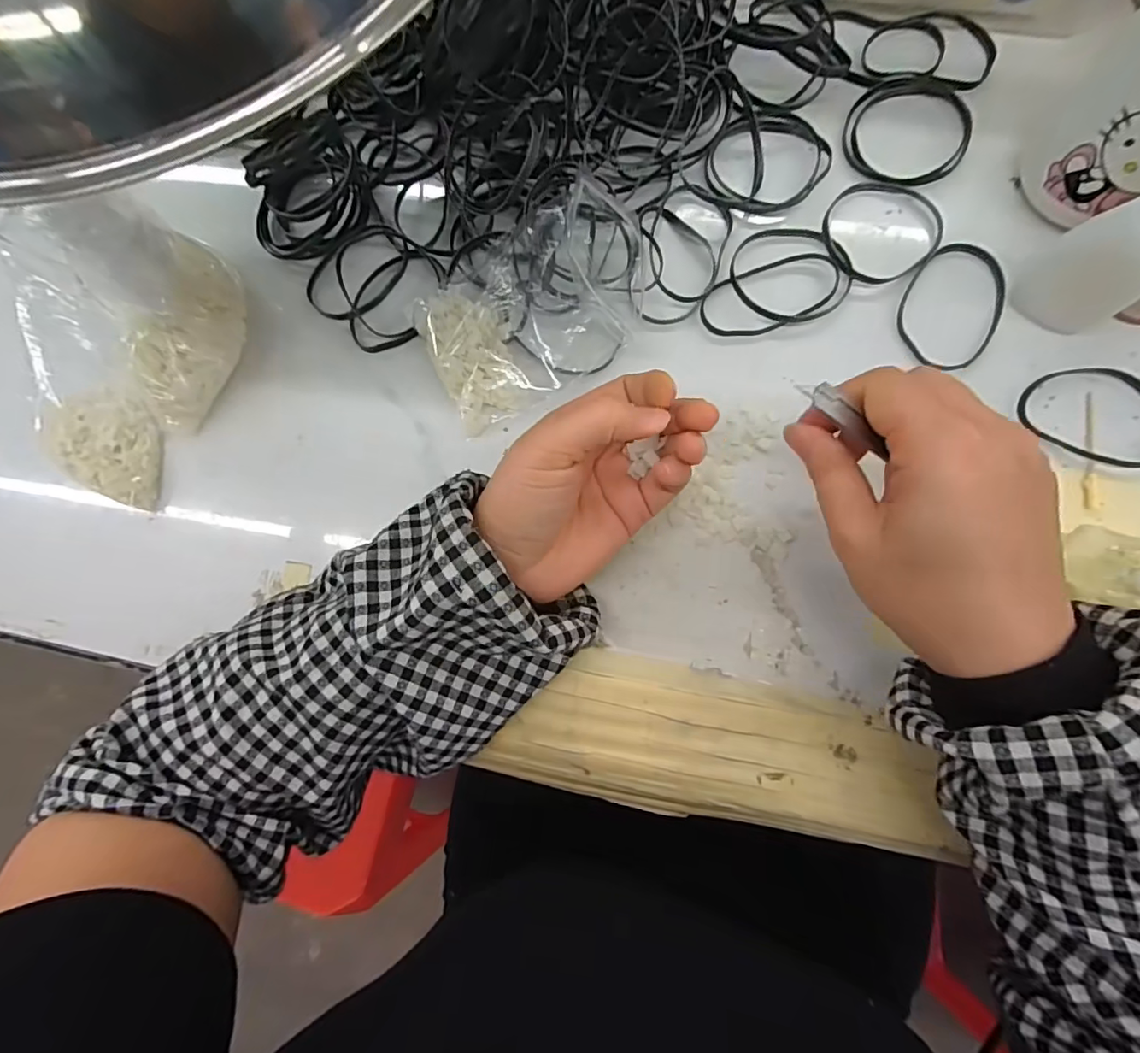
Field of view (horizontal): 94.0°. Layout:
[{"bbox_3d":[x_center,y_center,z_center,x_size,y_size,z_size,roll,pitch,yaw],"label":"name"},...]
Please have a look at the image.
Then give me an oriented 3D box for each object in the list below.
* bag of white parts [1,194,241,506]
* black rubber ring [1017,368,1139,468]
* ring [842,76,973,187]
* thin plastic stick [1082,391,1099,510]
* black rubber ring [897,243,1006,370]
[{"bbox_3d":[-0.254,-0.099,0.286,0.089,0.094,0.145,38,90,9],"label":"bag of white parts"},{"bbox_3d":[0.264,-0.057,0.264,0.070,0.006,0.046,29,89,9],"label":"black rubber ring"},{"bbox_3d":[0.190,-0.219,0.293,0.073,0.006,0.060,-18,83,5],"label":"ring"},{"bbox_3d":[0.259,-0.038,0.264,0.006,0.004,0.058,5,85,8],"label":"thin plastic stick"},{"bbox_3d":[0.201,-0.116,0.280,0.049,0.004,0.068,22,88,9],"label":"black rubber ring"}]

